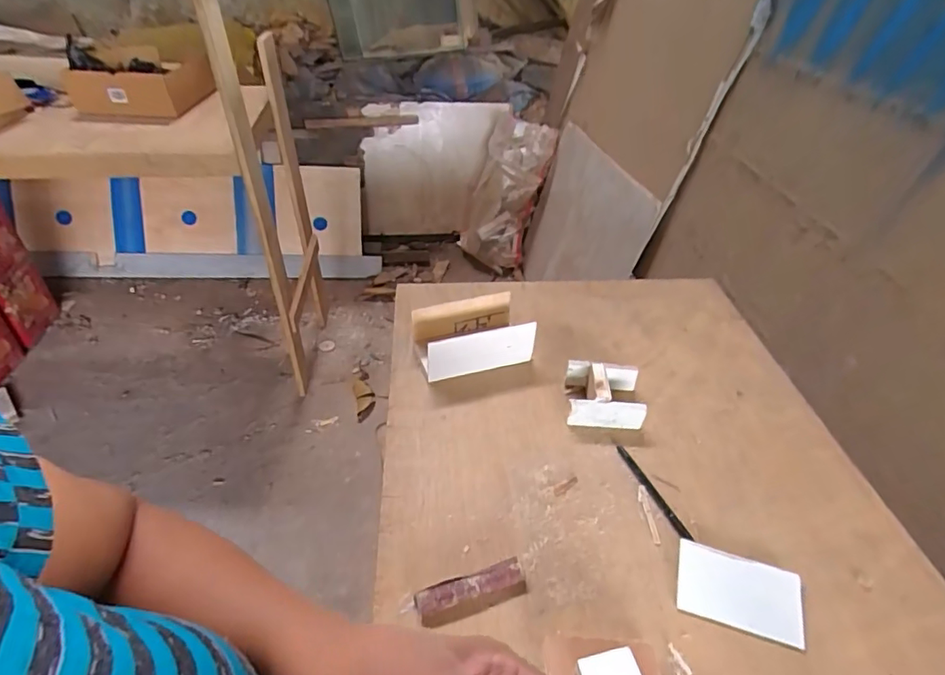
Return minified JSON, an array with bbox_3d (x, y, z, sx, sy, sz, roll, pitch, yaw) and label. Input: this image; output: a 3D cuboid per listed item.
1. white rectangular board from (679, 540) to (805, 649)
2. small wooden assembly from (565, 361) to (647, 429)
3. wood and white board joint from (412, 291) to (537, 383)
[{"bbox_3d":[0.241,0.229,0.469,0.104,0.006,0.068,14,40,12],"label":"white rectangular board"},{"bbox_3d":[0.158,0.067,0.624,0.088,0.043,0.078,5,40,5],"label":"small wooden assembly"},{"bbox_3d":[-0.001,-0.002,0.694,0.145,0.065,0.084,-12,42,-15],"label":"wood and white board joint"}]

